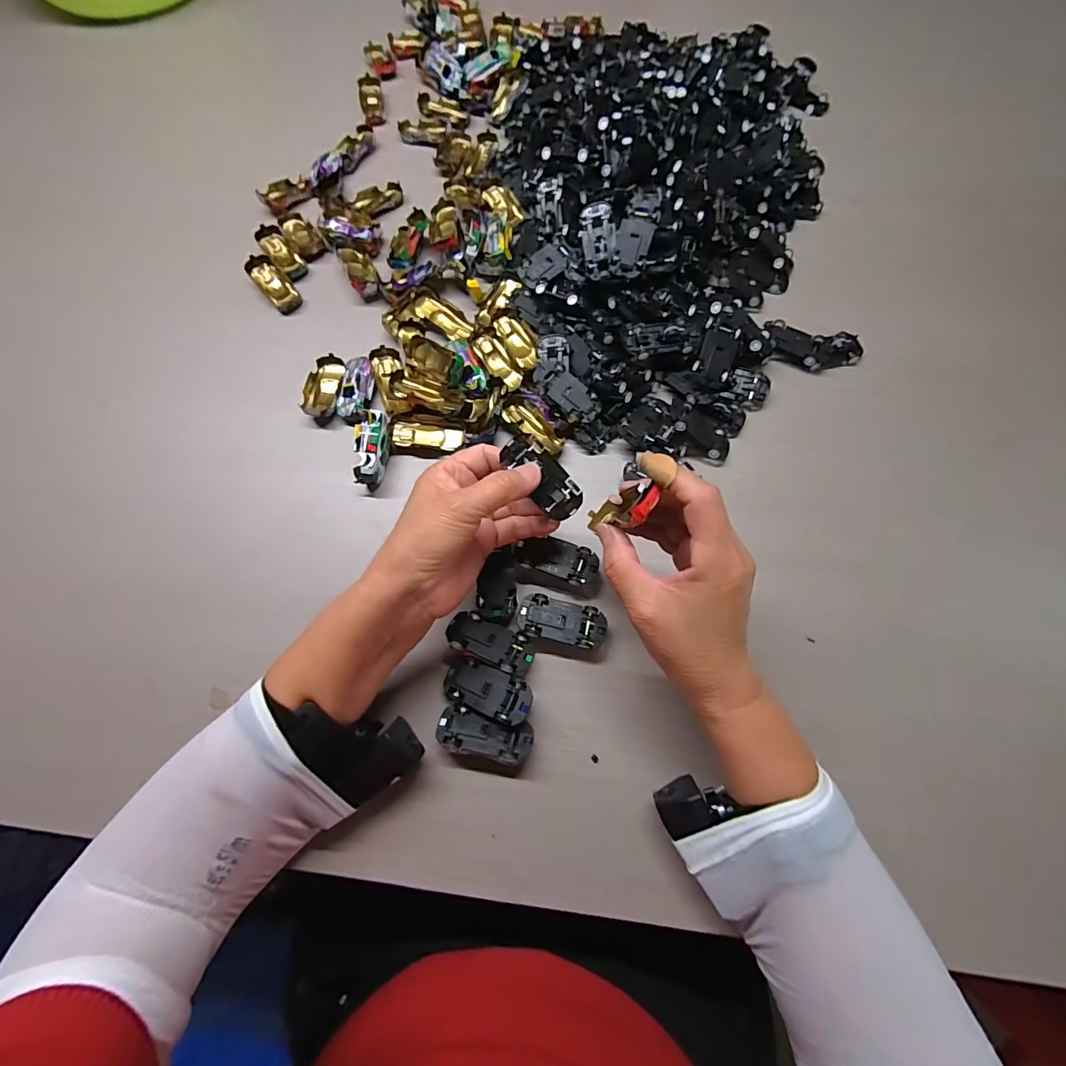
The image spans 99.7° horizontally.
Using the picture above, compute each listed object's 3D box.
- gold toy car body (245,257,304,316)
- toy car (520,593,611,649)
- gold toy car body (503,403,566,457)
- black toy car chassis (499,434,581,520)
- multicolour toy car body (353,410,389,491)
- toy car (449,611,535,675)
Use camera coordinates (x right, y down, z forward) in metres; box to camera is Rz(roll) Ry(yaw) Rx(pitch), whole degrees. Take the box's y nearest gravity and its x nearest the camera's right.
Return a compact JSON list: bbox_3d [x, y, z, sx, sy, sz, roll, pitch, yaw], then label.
[{"bbox_3d":[-0.261,-0.252,0.456,0.028,0.020,0.064,-40,75,-12],"label":"gold toy car body"},{"bbox_3d":[0.022,0.067,0.336,0.063,0.014,0.030,12,72,4],"label":"toy car"},{"bbox_3d":[0.000,-0.092,0.399,0.061,0.015,0.025,41,76,13],"label":"gold toy car body"},{"bbox_3d":[0.008,-0.039,0.306,0.027,0.012,0.065,-44,101,-13],"label":"black toy car chassis"},{"bbox_3d":[-0.136,-0.070,0.384,0.024,0.035,0.062,3,71,2],"label":"multicolour toy car body"},{"bbox_3d":[-0.032,0.083,0.331,0.064,0.016,0.032,23,47,7],"label":"toy car"}]

